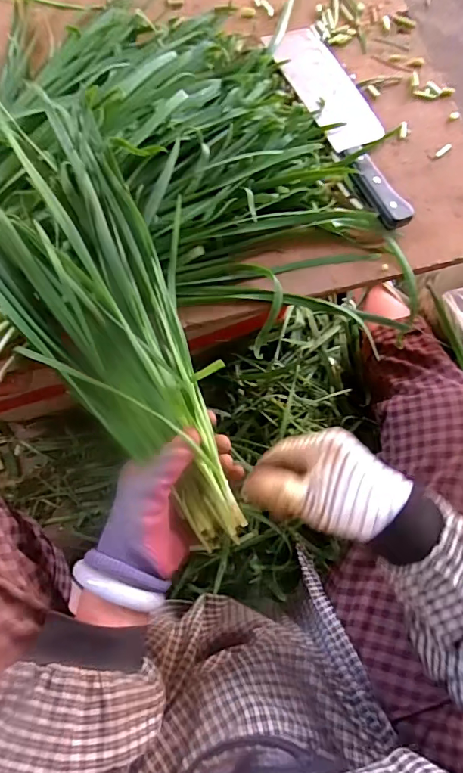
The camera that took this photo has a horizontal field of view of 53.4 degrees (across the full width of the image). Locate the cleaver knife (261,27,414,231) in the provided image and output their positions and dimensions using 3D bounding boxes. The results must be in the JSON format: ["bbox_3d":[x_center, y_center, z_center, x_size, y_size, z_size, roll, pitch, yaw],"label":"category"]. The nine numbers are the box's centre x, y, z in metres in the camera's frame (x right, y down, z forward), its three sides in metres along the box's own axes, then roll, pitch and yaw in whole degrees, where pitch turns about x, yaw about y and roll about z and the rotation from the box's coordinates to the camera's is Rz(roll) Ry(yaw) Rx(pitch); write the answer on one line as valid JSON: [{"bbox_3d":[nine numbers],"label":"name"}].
[{"bbox_3d":[0.125,-0.288,0.499,0.069,0.032,0.276,-24,78,-6],"label":"cleaver knife"}]

